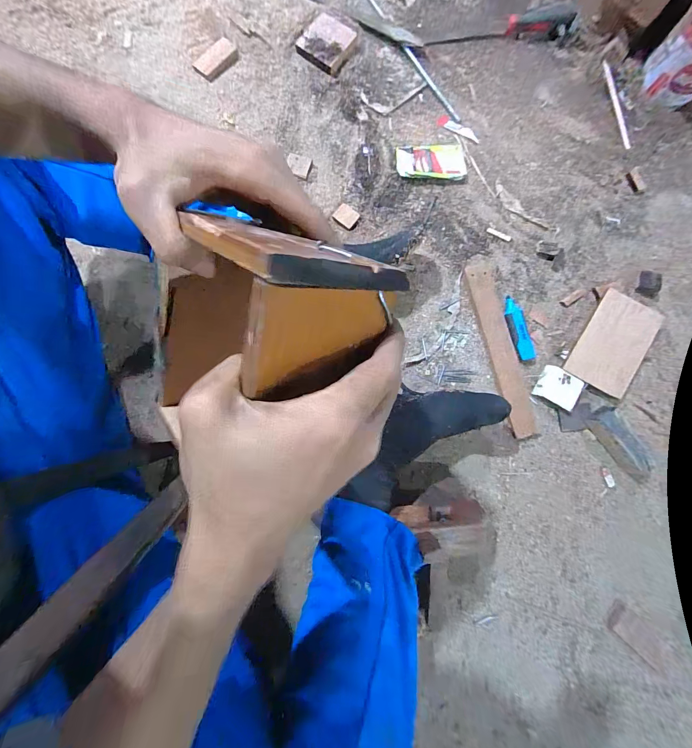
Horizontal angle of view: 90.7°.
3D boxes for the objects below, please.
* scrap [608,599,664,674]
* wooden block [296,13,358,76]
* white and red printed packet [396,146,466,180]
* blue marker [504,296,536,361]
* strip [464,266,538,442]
[{"bbox_3d":[0.387,0.346,0.451,0.088,0.005,0.039,41,82,6],"label":"scrap"},{"bbox_3d":[-0.032,-0.573,0.592,0.085,0.016,0.086,33,81,5],"label":"wooden block"},{"bbox_3d":[0.136,-0.340,0.551,0.108,0.015,0.061,-3,80,-2],"label":"white and red printed packet"},{"bbox_3d":[0.254,-0.067,0.506,0.025,0.014,0.096,-16,81,-4],"label":"blue marker"},{"bbox_3d":[0.231,-0.037,0.512,0.041,0.018,0.260,-13,81,-3],"label":"strip"}]

